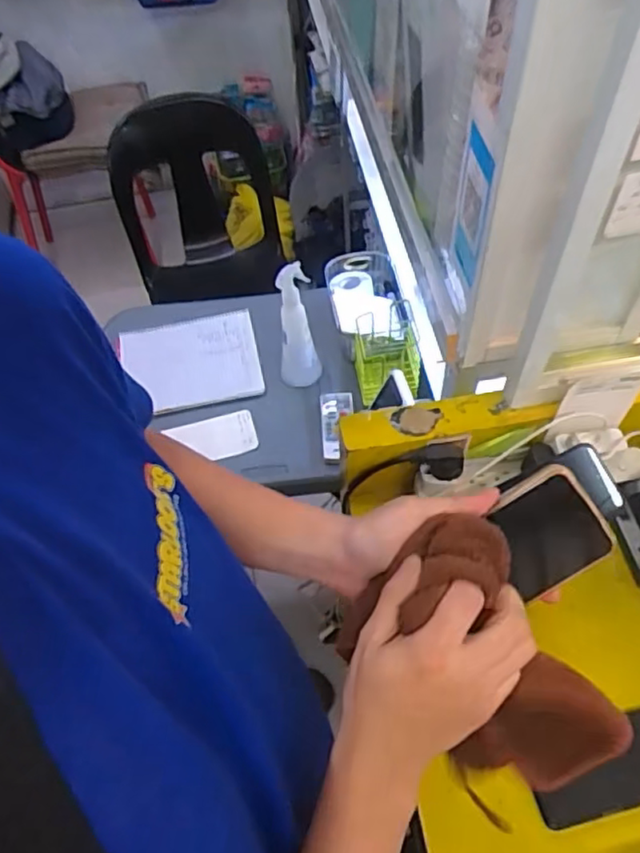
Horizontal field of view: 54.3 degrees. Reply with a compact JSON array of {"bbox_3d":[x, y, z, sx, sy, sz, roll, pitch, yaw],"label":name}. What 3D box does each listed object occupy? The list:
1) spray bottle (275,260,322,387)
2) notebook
[{"bbox_3d":[-0.040,-0.159,1.020,0.068,0.219,0.060,-8,55,-1],"label":"spray bottle"},{"bbox_3d":[-0.233,-0.115,1.135,0.241,0.013,0.204,-13,59,-3],"label":"notebook"}]

